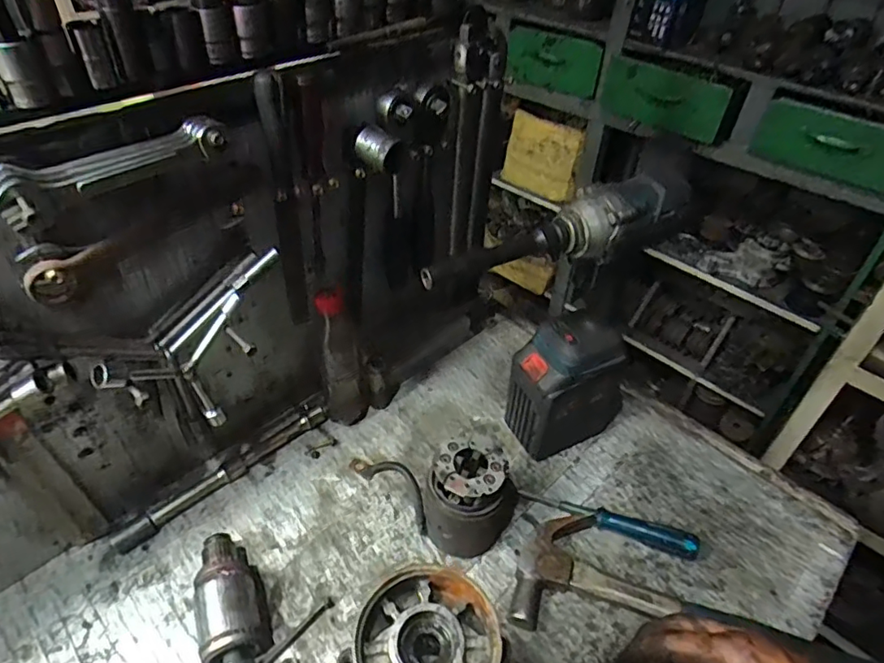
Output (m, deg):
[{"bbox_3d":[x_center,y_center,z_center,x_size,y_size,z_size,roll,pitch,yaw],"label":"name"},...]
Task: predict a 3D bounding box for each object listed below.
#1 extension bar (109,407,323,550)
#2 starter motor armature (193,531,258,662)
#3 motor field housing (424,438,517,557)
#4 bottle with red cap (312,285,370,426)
[{"bbox_3d":[-0.240,0.160,0.626,0.254,0.020,0.017,-32,53,-31],"label":"extension bar"},{"bbox_3d":[-0.193,0.257,0.502,0.055,0.050,0.151,-13,44,-18],"label":"starter motor armature"},{"bbox_3d":[0.034,0.163,0.567,0.088,0.117,0.096,2,43,-1],"label":"motor field housing"},{"bbox_3d":[-0.115,0.032,0.635,0.045,0.182,0.046,-11,45,-15],"label":"bottle with red cap"}]

